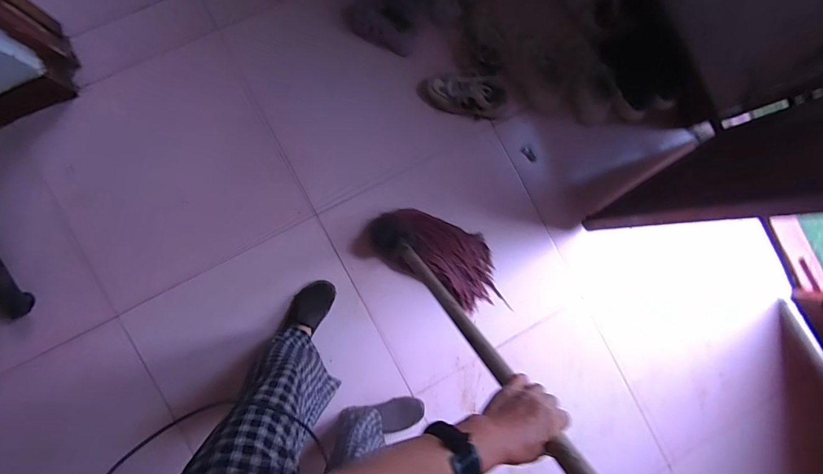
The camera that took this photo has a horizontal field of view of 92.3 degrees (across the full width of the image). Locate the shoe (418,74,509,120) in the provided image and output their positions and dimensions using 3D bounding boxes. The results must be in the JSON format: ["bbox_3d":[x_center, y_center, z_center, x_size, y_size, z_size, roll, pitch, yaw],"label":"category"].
[{"bbox_3d":[0.153,-0.412,1.164,0.264,0.112,0.121,8,87,-6],"label":"shoe"}]

